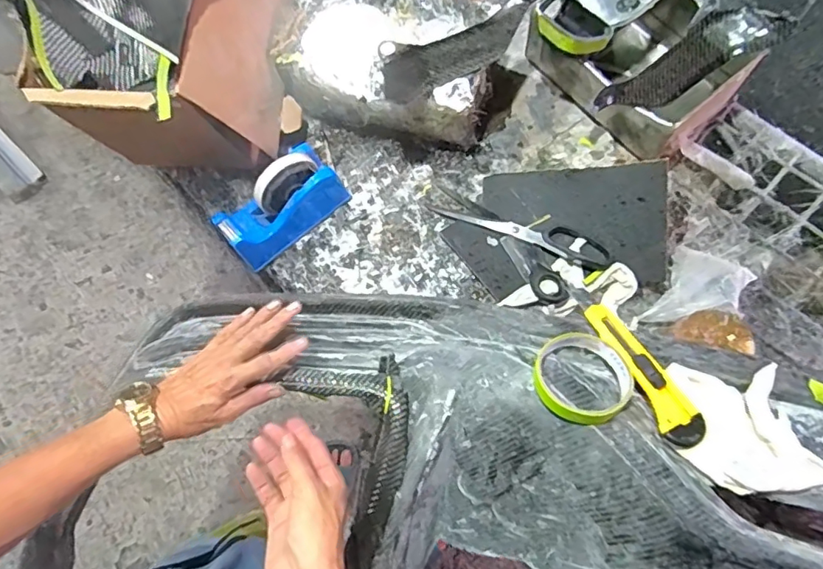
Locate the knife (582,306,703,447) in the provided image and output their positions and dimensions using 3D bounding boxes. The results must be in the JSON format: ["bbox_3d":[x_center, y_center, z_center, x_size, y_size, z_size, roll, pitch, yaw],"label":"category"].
[{"bbox_3d":[0.210,0.077,0.481,0.035,0.012,0.144,-25,60,-5],"label":"knife"}]

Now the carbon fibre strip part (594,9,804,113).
[{"bbox_3d":[0.317,-0.266,0.620,0.227,0.050,0.075,-24,76,-5],"label":"carbon fibre strip part"}]

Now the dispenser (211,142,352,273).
[{"bbox_3d":[-0.160,-0.099,0.651,0.165,0.108,0.060,-40,78,-9],"label":"dispenser"}]

